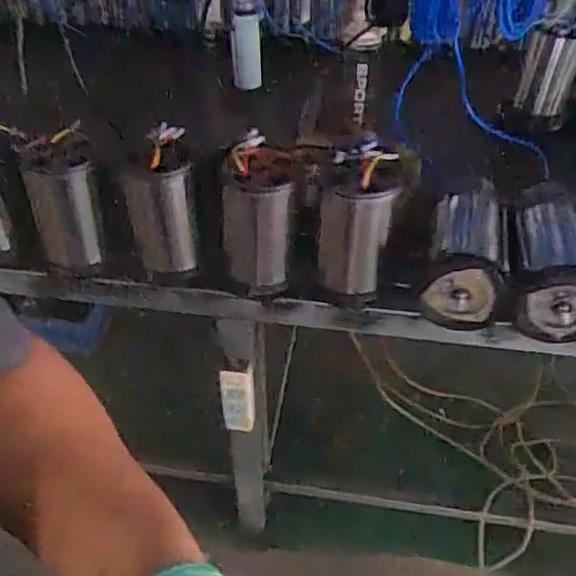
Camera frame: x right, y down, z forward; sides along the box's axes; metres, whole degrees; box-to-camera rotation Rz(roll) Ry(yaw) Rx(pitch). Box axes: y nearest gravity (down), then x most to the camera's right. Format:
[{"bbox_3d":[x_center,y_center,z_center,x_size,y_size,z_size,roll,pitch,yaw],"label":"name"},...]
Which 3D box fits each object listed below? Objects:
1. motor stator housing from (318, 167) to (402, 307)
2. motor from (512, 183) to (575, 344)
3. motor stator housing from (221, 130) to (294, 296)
[{"bbox_3d":[0.104,-0.095,0.930,0.101,0.200,0.116,6,42,5],"label":"motor stator housing"},{"bbox_3d":[0.412,-0.034,0.953,0.119,0.111,0.222,12,43,12],"label":"motor"},{"bbox_3d":[-0.039,-0.104,0.951,0.105,0.201,0.119,9,43,9],"label":"motor stator housing"}]

